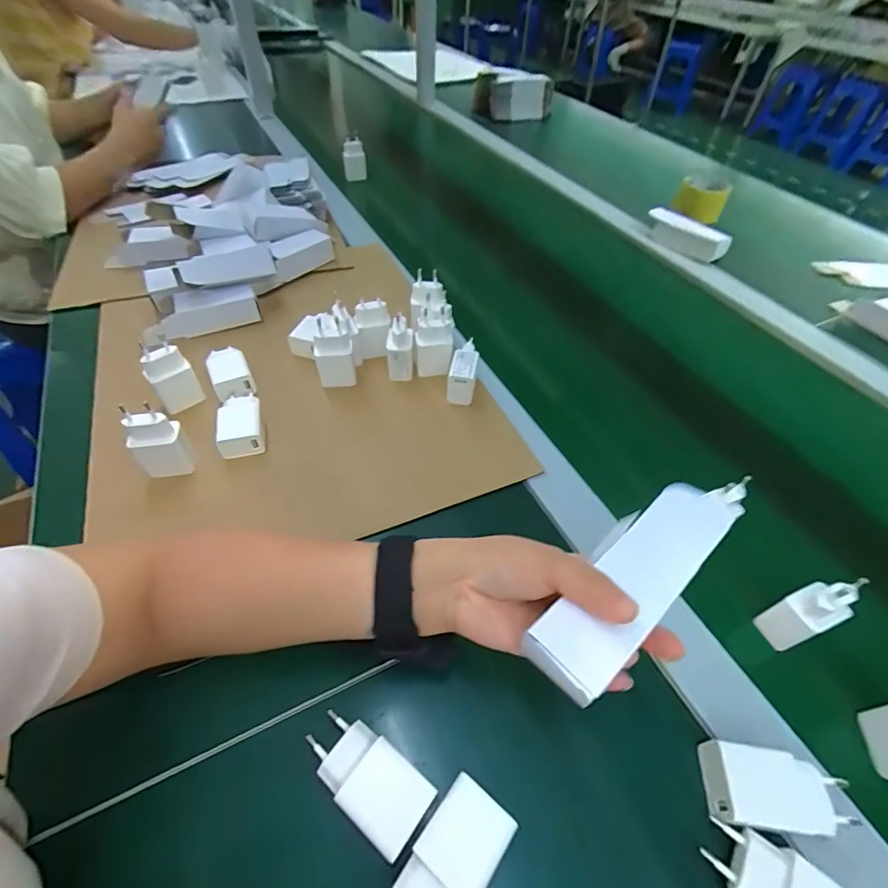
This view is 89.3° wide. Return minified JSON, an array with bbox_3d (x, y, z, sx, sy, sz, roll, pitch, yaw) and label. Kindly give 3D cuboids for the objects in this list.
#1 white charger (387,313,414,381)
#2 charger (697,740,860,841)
[{"bbox_3d":[-0.048,-0.105,0.490,0.027,0.070,0.034,0,50,-5],"label":"white charger"},{"bbox_3d":[0.198,0.206,0.266,0.078,0.018,0.038,8,50,2],"label":"charger"}]

